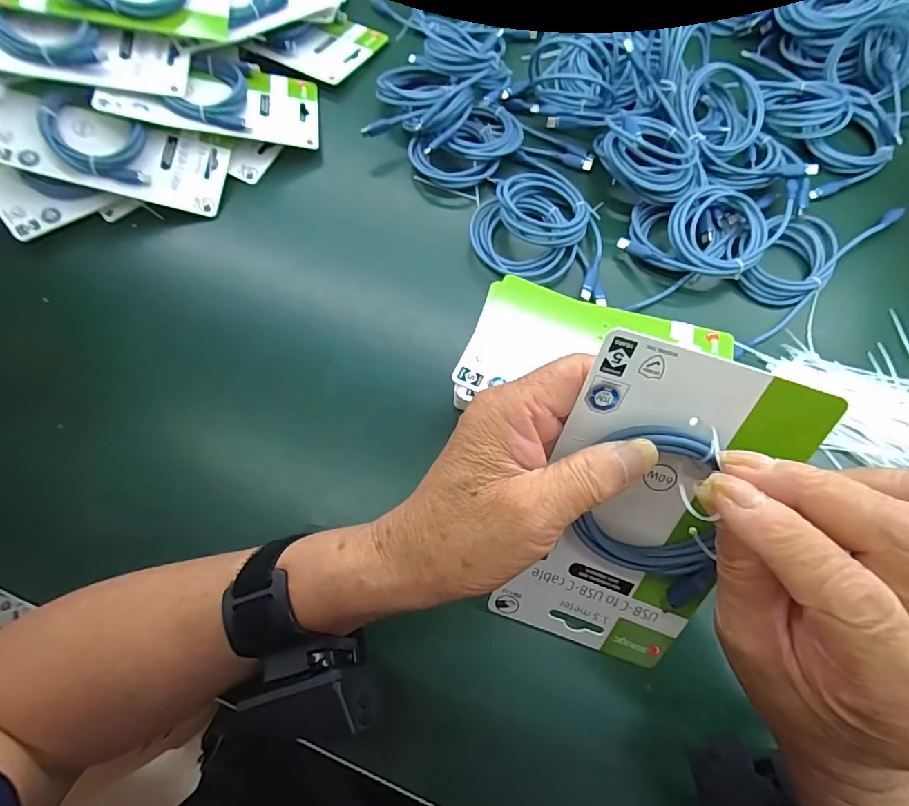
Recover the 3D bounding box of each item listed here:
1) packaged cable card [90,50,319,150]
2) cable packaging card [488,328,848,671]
[{"bbox_3d":[-0.219,-0.285,0.436,0.178,0.027,0.094,0,67,-26],"label":"packaged cable card"},{"bbox_3d":[0.091,0.061,0.228,0.099,0.178,0.020,14,26,6],"label":"cable packaging card"}]

